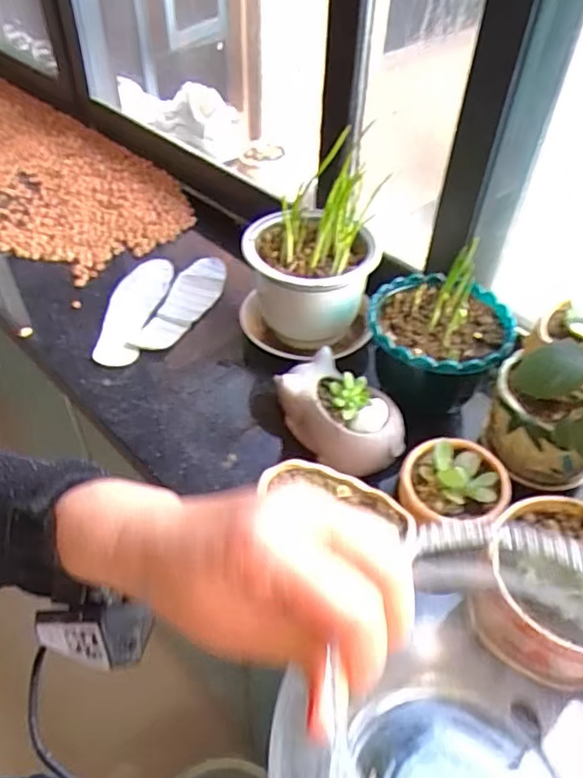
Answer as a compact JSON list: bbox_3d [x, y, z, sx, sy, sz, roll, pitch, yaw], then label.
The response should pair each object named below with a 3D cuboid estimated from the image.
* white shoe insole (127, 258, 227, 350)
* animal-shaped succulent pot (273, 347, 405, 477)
[{"bbox_3d":[-0.146,-0.116,0.794,0.067,0.016,0.197,14,47,13],"label":"white shoe insole"},{"bbox_3d":[0.046,0.013,0.604,0.153,0.102,0.085,26,51,23],"label":"animal-shaped succulent pot"}]

